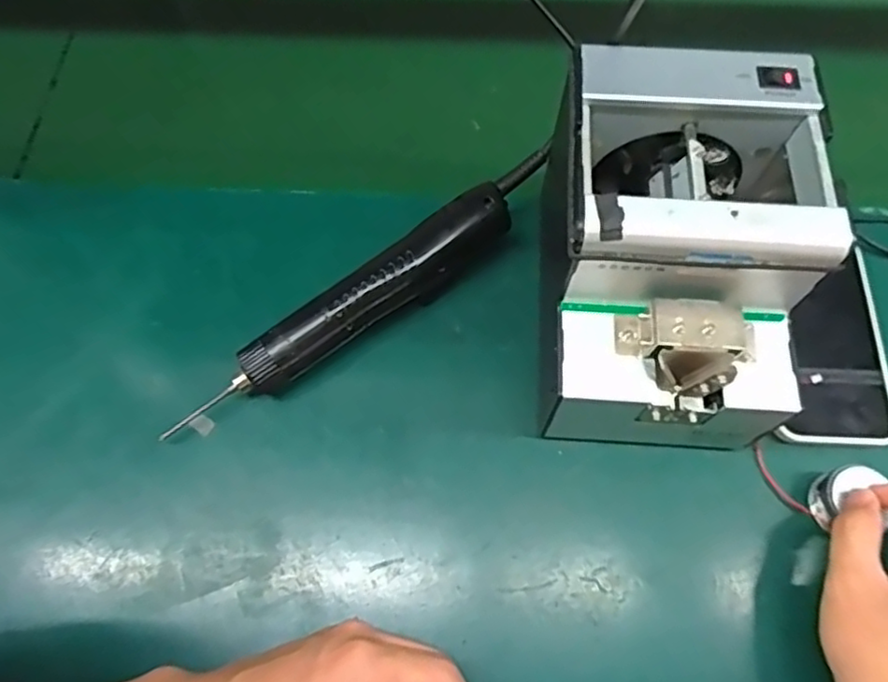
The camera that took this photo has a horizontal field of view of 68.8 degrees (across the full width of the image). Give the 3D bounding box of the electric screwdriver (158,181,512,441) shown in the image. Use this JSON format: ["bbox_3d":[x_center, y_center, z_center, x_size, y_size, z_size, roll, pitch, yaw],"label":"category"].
[{"bbox_3d":[-0.061,-0.018,0.419,0.245,0.047,0.033,-35,69,-13],"label":"electric screwdriver"}]

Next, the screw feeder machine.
[{"bbox_3d":[0.128,-0.042,0.373,0.124,0.151,0.170,2,65,2],"label":"screw feeder machine"}]

